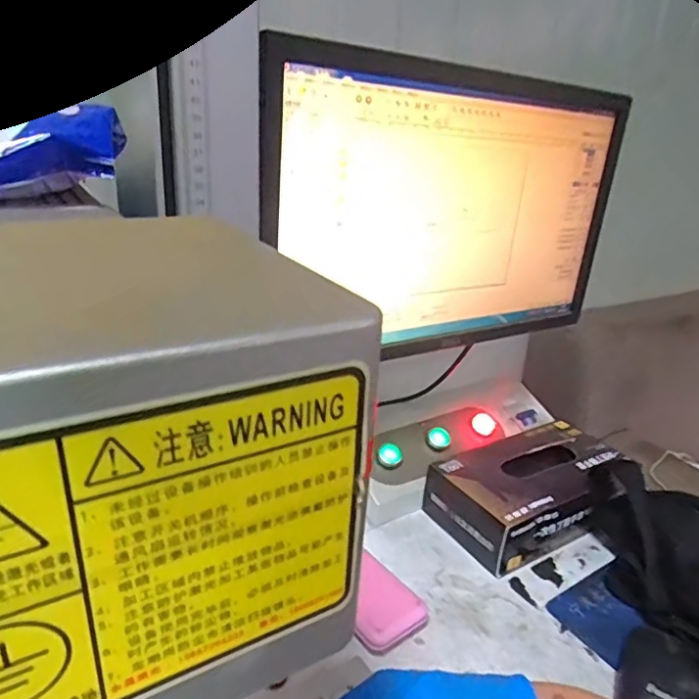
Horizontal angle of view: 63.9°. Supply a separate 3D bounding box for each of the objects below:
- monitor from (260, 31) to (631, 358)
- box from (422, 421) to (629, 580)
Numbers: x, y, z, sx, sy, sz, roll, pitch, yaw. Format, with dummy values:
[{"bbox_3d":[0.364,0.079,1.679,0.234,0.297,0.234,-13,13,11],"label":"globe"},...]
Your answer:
[{"bbox_3d":[0.107,-0.125,0.539,0.420,0.254,0.046,-10,26,-28],"label":"monitor"},{"bbox_3d":[0.211,0.161,0.644,0.216,0.078,0.133,-11,27,-33],"label":"box"}]

